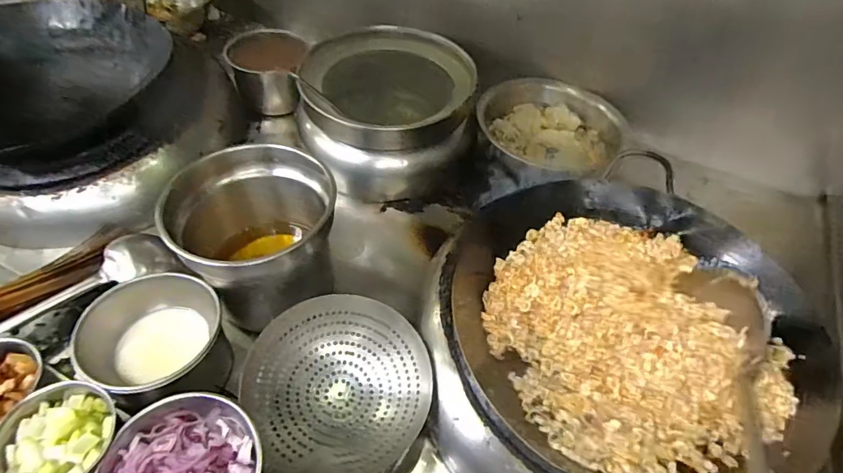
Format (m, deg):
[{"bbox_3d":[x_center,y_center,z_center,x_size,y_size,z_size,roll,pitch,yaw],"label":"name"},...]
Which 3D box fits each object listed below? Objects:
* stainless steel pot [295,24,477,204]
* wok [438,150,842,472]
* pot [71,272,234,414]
[{"bbox_3d":[-0.076,-0.240,0.977,0.319,0.227,0.255,22,52,14],"label":"stainless steel pot"},{"bbox_3d":[0.265,0.117,0.650,0.434,0.111,0.443,2,50,-2],"label":"wok"},{"bbox_3d":[-0.371,0.141,0.695,0.177,0.105,0.177,2,50,-2],"label":"pot"}]

